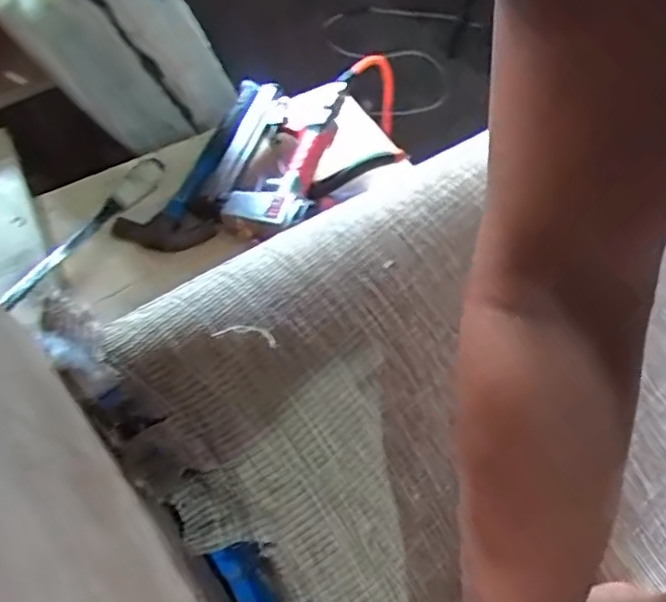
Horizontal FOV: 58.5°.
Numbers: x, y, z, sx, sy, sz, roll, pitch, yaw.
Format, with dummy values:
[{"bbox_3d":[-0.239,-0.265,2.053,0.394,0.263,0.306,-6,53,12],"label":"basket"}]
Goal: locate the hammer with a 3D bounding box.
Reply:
[{"bbox_3d":[-0.143,-0.167,0.693,0.098,0.027,0.265,19,61,10],"label":"hammer"}]

